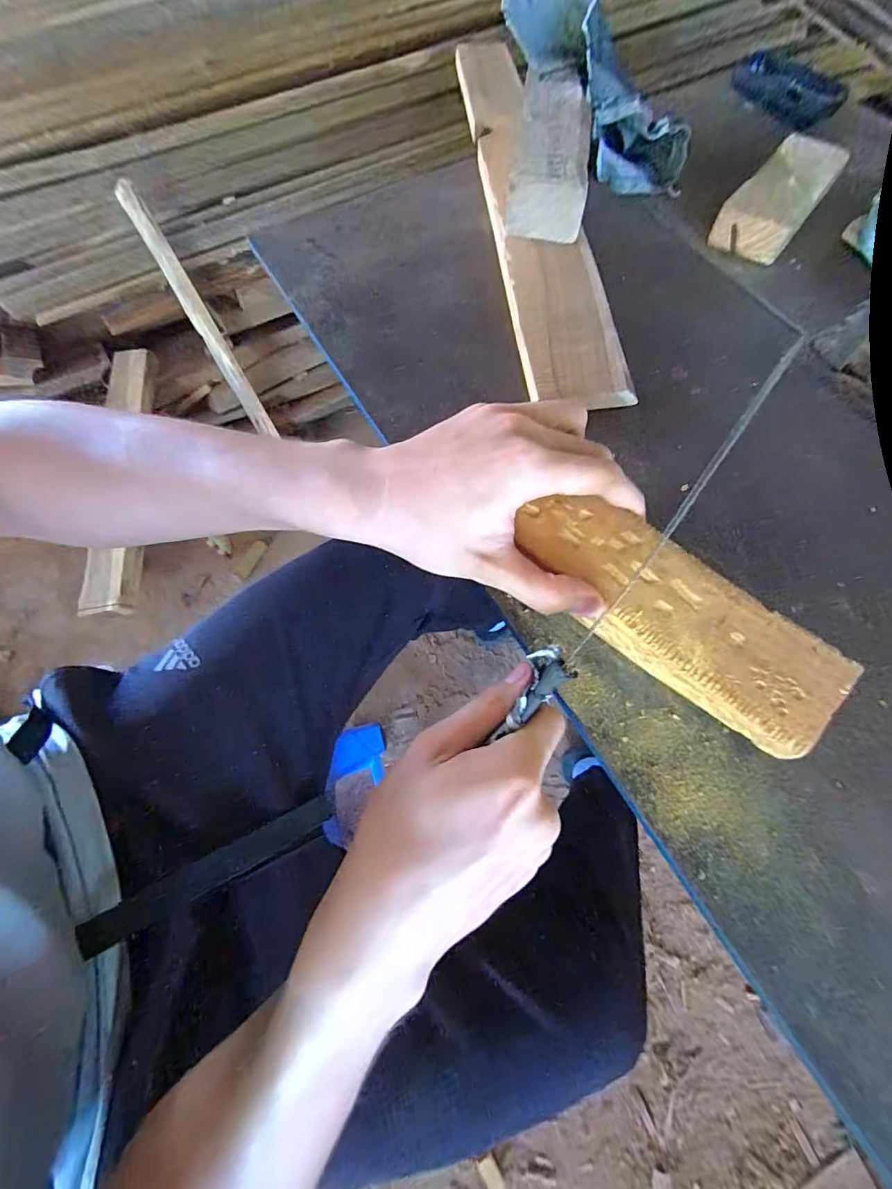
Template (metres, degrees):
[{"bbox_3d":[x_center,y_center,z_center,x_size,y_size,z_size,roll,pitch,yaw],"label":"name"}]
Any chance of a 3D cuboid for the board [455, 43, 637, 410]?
[{"bbox_3d":[0.066,-0.362,0.395,0.073,0.021,0.498,-6,68,-3],"label":"board"}]

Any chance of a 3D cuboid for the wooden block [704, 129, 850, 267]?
[{"bbox_3d":[0.287,-0.341,0.382,0.059,0.033,0.135,38,72,14],"label":"wooden block"}]

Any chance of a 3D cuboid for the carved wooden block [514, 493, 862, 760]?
[{"bbox_3d":[0.106,0.009,0.224,0.158,0.035,0.053,41,73,14],"label":"carved wooden block"}]

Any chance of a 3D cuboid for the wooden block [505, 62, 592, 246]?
[{"bbox_3d":[0.085,-0.368,0.370,0.063,0.044,0.161,7,67,3],"label":"wooden block"}]

